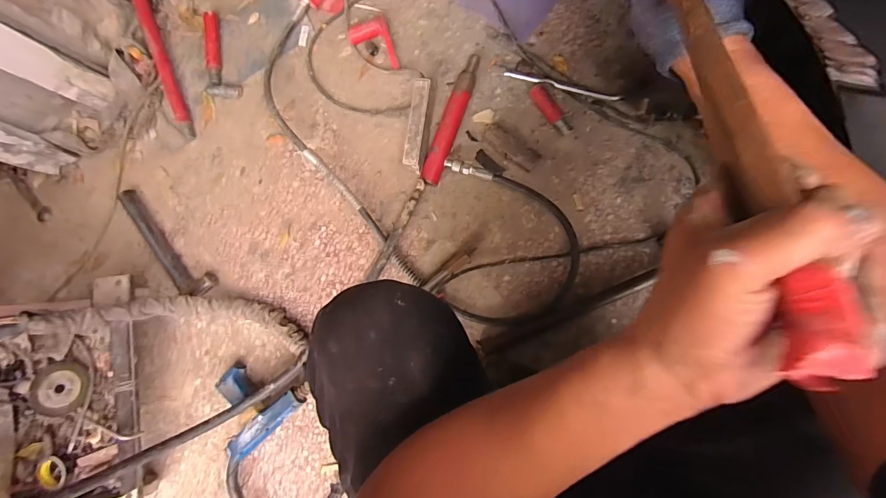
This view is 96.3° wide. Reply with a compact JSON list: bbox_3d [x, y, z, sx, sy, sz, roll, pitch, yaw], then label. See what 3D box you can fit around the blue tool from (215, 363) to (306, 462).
[{"bbox_3d":[-0.377,0.296,0.789,0.184,0.062,0.153,-43,81,4],"label":"blue tool"}]

